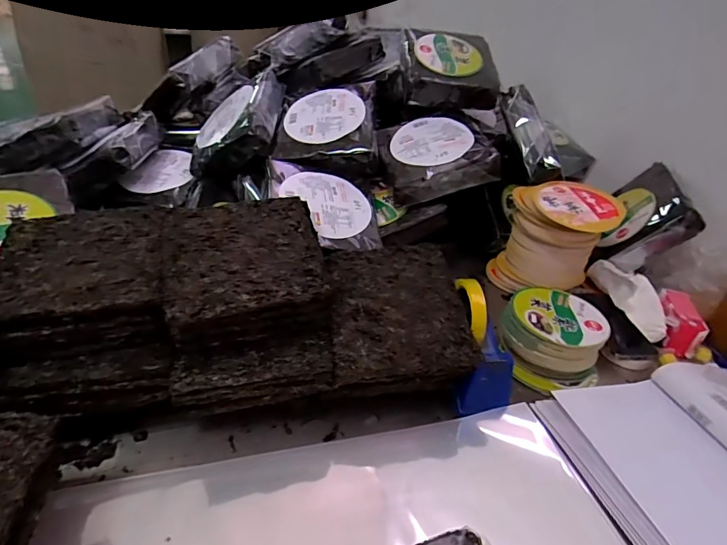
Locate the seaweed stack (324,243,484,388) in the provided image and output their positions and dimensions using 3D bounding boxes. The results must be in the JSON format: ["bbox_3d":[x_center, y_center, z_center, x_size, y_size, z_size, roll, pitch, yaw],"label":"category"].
[{"bbox_3d":[0.040,0.054,0.595,0.174,0.043,0.197,-6,51,-10],"label":"seaweed stack"}]

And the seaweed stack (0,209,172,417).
[{"bbox_3d":[-0.327,0.038,0.543,0.173,0.138,0.217,-6,34,-17],"label":"seaweed stack"}]

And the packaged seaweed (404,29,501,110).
[{"bbox_3d":[0.173,-0.422,0.905,0.185,0.057,0.204,2,62,-3],"label":"packaged seaweed"}]

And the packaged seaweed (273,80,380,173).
[{"bbox_3d":[-0.066,-0.282,0.842,0.185,0.048,0.215,-1,61,7],"label":"packaged seaweed"}]

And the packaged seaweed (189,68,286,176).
[{"bbox_3d":[-0.251,-0.284,0.877,0.183,0.068,0.257,-24,51,23],"label":"packaged seaweed"}]

